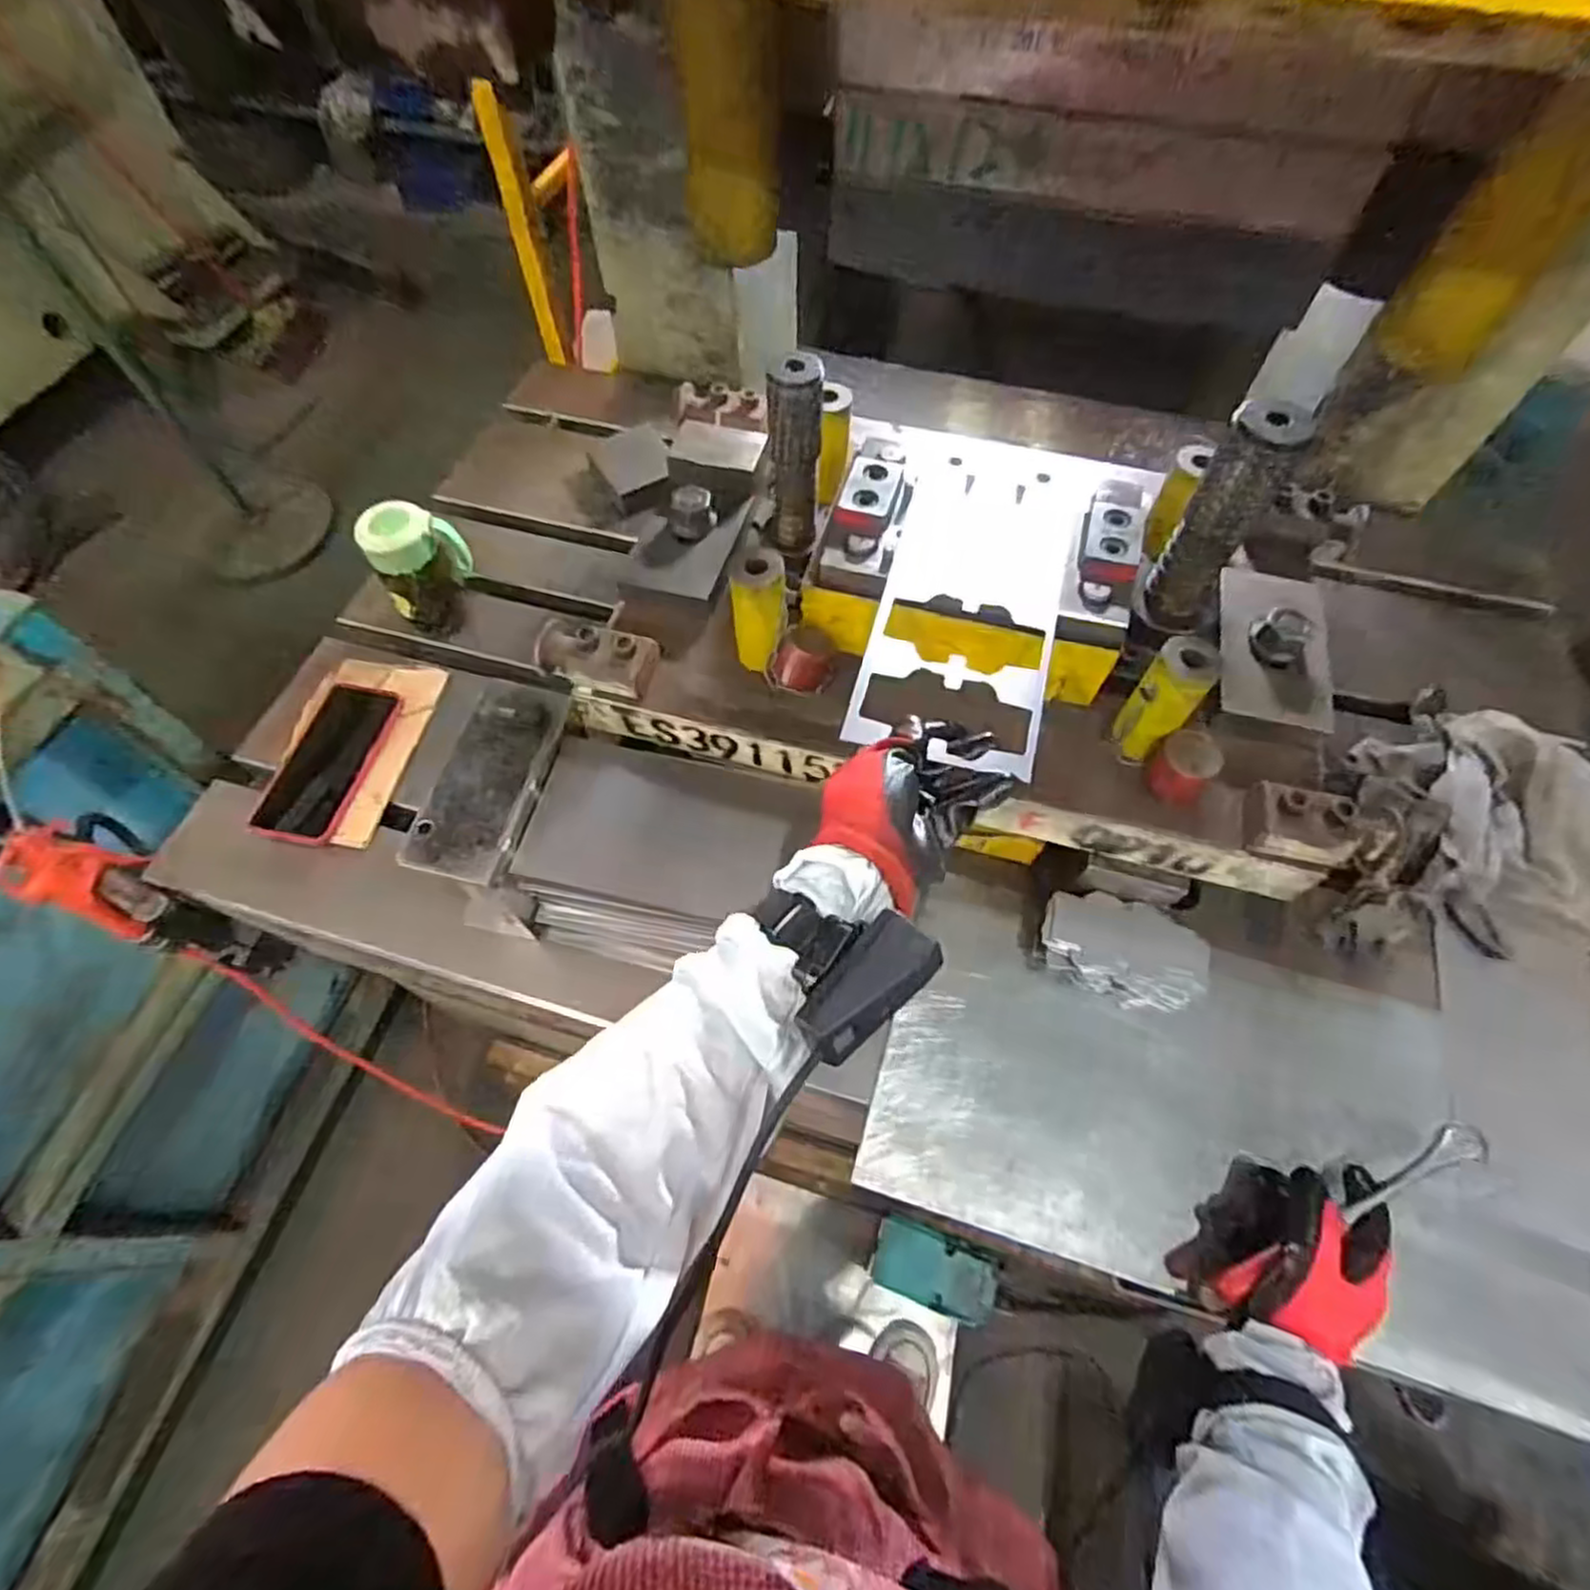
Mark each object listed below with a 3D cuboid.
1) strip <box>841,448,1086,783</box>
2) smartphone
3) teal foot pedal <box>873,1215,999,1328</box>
[{"bbox_3d":[0.131,-0.152,0.540,0.124,0.010,0.296,14,62,8],"label":"strip"},{"bbox_3d":[-0.434,-0.032,0.703,0.086,0.015,0.164,10,60,5],"label":"smartphone"},{"bbox_3d":[0.214,0.729,1.150,0.188,0.034,0.094,19,62,11],"label":"teal foot pedal"}]

